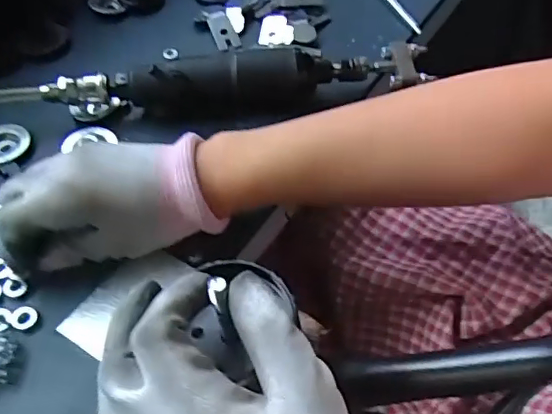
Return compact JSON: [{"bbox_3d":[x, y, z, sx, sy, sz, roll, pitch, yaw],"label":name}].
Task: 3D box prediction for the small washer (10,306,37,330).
[{"bbox_3d":[-0.146,0.063,0.322,0.014,0.004,0.015,-1,52,2],"label":"small washer"}]

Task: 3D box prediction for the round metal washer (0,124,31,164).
[{"bbox_3d":[-0.205,-0.047,0.416,0.038,0.004,0.037,-1,52,2],"label":"round metal washer"}]

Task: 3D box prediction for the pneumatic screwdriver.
[{"bbox_3d":[-0.027,-0.095,0.423,0.280,0.039,0.034,-8,52,-4],"label":"pneumatic screwdriver"}]

